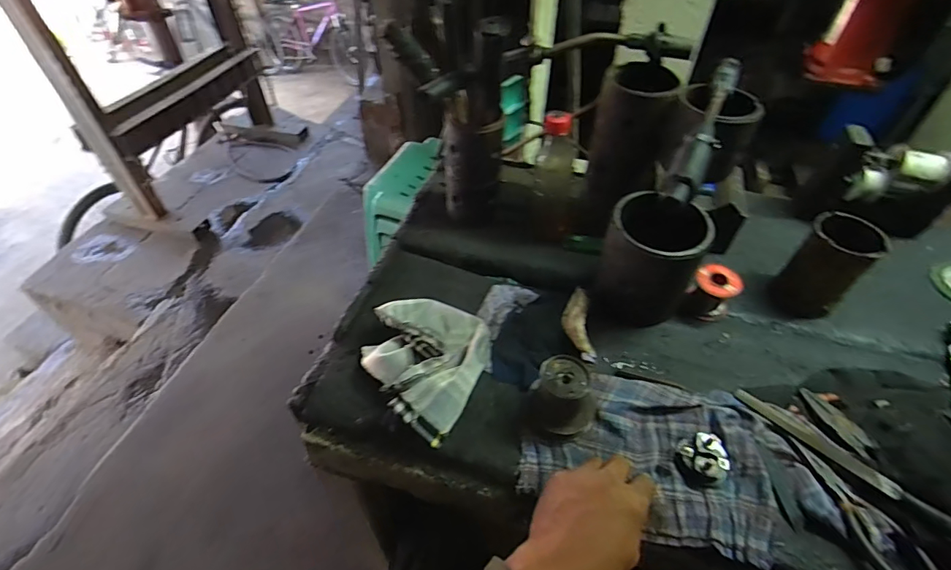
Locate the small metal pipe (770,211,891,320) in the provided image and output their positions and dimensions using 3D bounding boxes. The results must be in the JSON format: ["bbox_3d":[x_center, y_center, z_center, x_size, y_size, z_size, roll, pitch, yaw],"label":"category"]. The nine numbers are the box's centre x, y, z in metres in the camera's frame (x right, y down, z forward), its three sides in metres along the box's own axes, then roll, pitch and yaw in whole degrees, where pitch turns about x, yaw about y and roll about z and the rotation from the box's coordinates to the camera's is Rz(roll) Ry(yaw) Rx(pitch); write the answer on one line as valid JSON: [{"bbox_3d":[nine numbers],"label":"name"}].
[{"bbox_3d":[0.428,-0.020,0.562,0.068,0.127,0.061,36,57,28],"label":"small metal pipe"}]

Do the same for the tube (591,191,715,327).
[{"bbox_3d":[0.210,-0.027,0.556,0.111,0.141,0.092,25,52,21],"label":"tube"}]

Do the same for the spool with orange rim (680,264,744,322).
[{"bbox_3d":[0.299,0.012,0.580,0.053,0.058,0.049,0,48,0],"label":"spool with orange rim"}]

